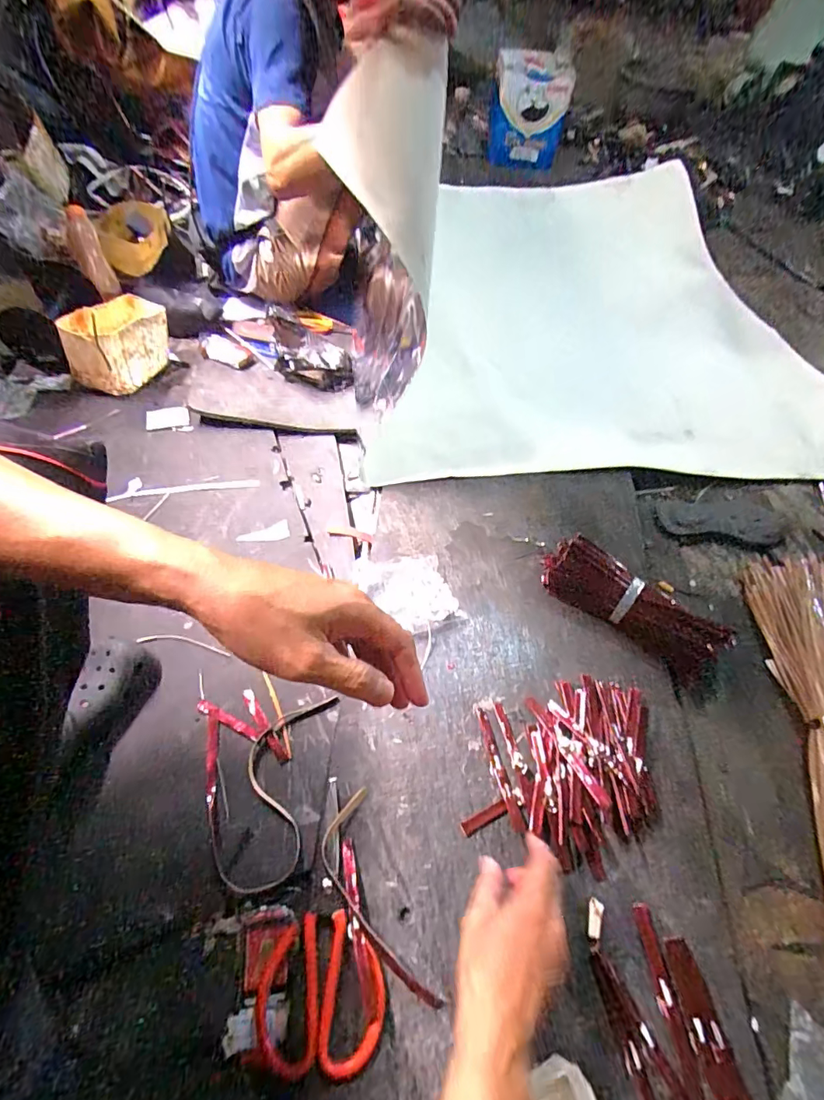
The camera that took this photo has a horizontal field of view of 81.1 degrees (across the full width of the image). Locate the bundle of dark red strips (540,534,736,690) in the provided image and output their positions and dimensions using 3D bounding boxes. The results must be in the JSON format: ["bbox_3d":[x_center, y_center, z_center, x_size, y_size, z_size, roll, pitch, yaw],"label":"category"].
[{"bbox_3d":[0.302,0.075,0.676,0.258,0.057,0.083,36,61,21],"label":"bundle of dark red strips"}]

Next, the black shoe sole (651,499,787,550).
[{"bbox_3d":[0.540,-0.058,0.848,0.234,0.027,0.101,5,55,1],"label":"black shoe sole"}]

